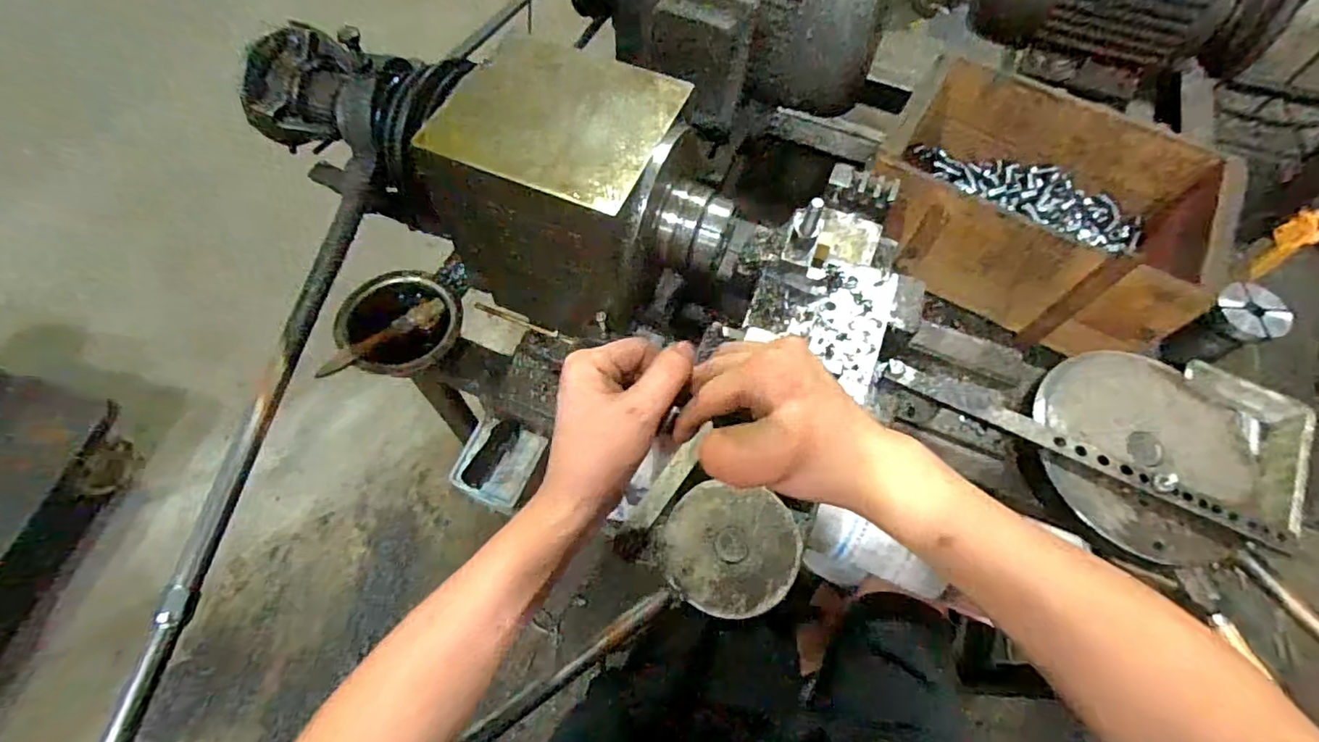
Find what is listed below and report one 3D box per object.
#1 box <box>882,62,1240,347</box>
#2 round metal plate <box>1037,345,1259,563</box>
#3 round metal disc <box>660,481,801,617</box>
[{"bbox_3d":[0.447,-0.193,0.696,0.357,0.141,0.280,33,66,14],"label":"box"},{"bbox_3d":[0.427,0.068,0.493,0.187,0.019,0.177,1,63,-2],"label":"round metal plate"},{"bbox_3d":[0.053,0.131,0.422,0.098,0.010,0.088,14,63,5],"label":"round metal disc"}]

